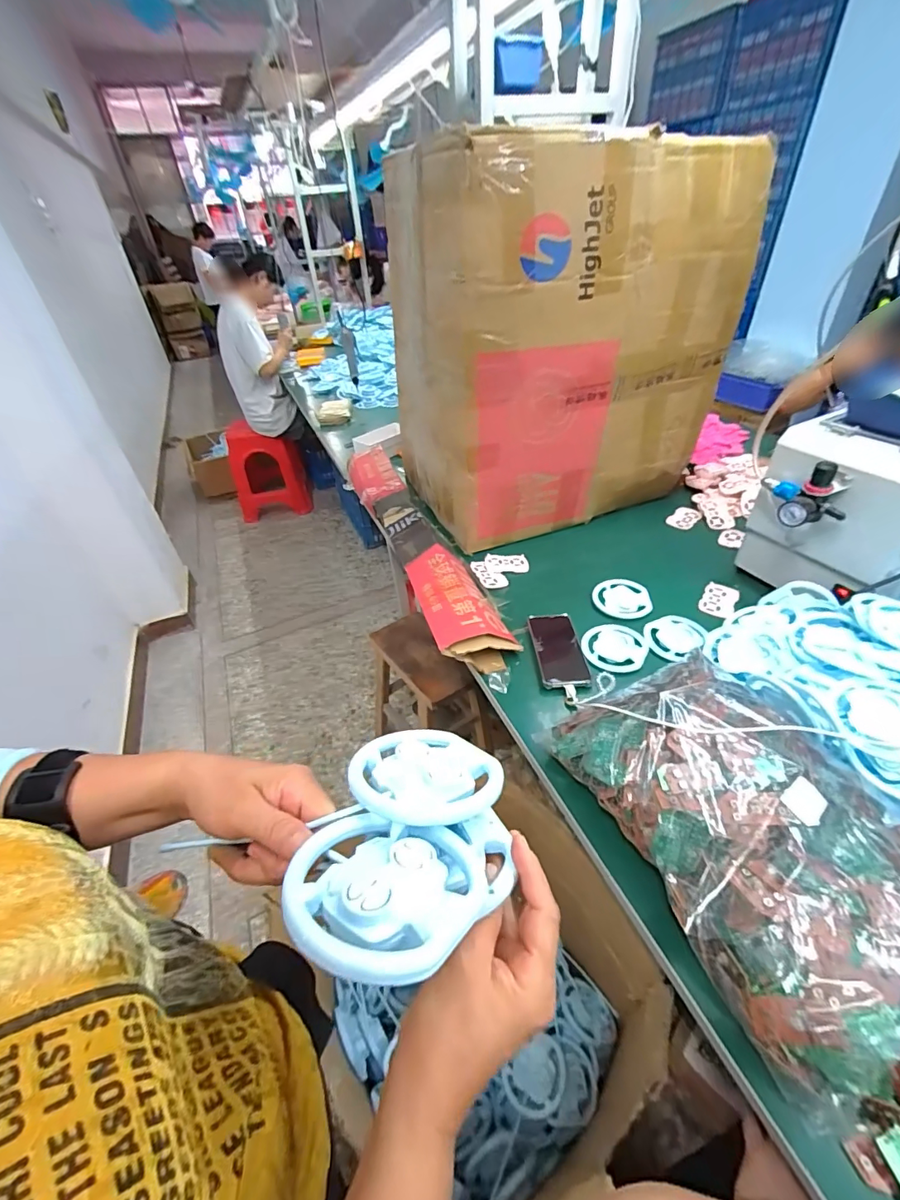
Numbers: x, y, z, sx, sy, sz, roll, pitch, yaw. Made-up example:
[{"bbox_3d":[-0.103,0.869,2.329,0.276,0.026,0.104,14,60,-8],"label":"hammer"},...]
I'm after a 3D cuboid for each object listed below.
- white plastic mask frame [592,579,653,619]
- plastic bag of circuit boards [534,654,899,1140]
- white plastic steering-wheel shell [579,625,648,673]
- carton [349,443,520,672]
[{"bbox_3d":[0.323,-0.005,0.875,0.101,0.005,0.101,2,40,9],"label":"white plastic mask frame"},{"bbox_3d":[0.330,0.234,0.509,0.280,0.112,0.390,-19,42,-16],"label":"plastic bag of circuit boards"},{"bbox_3d":[0.277,0.077,0.783,0.099,0.008,0.111,18,45,25],"label":"white plastic steering-wheel shell"},{"bbox_3d":[-0.079,-0.149,1.019,0.142,0.069,0.787,-16,41,-13],"label":"carton"}]

